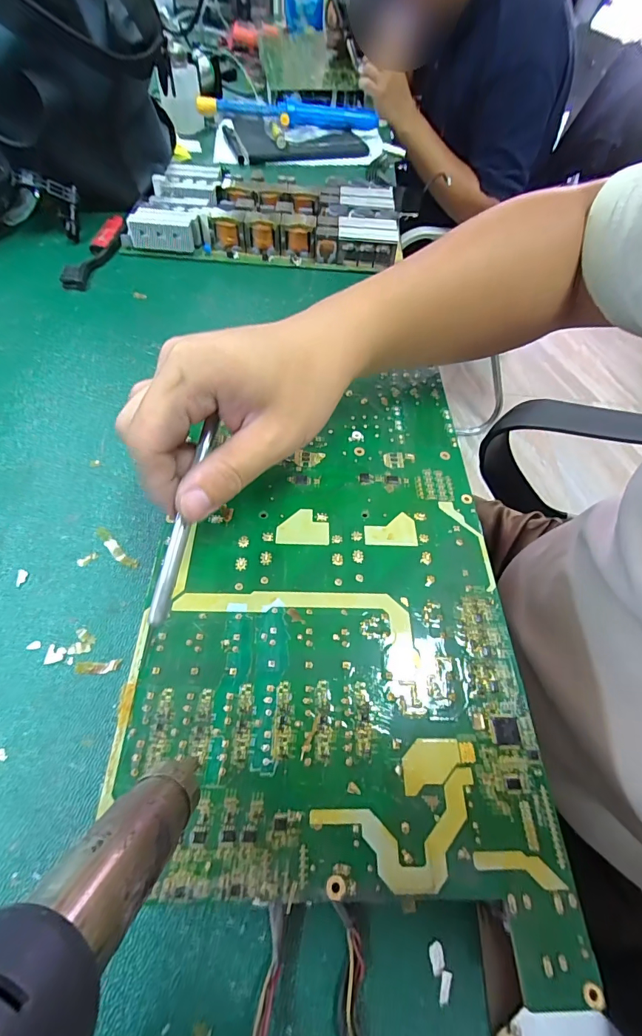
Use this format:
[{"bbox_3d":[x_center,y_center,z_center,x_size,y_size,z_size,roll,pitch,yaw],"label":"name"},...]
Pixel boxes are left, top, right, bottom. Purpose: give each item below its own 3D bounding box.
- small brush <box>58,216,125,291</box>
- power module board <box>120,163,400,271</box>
[{"bbox_3d":[-0.258,-0.315,0.488,0.035,0.016,0.157,9,57,1],"label":"small brush"},{"bbox_3d":[-0.064,-0.392,0.534,0.322,0.037,0.180,4,57,-2],"label":"power module board"}]

